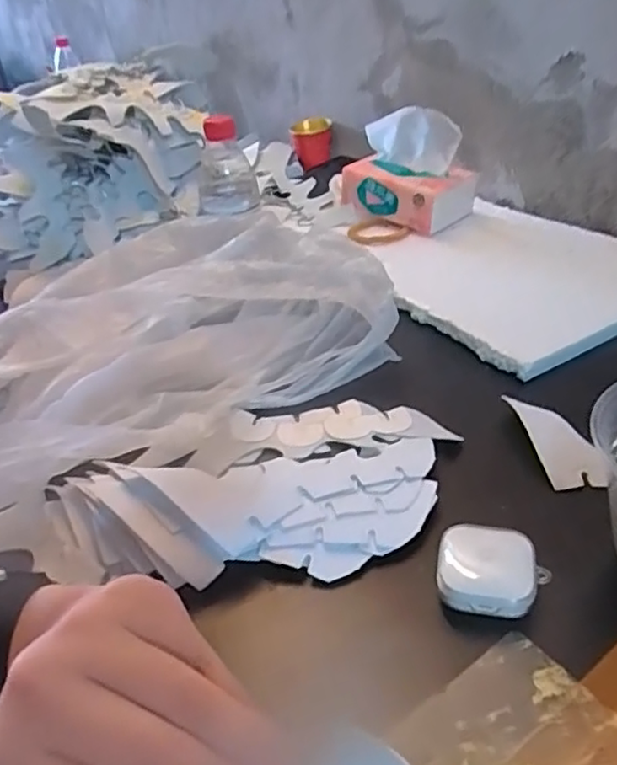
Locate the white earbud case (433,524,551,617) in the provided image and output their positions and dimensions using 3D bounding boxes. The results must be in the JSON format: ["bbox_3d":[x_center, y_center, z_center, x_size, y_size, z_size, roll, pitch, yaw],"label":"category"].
[{"bbox_3d":[0.104,0.108,0.369,0.058,0.023,0.050,3,36,13],"label":"white earbud case"}]

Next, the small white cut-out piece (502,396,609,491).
[{"bbox_3d":[0.179,0.041,0.468,0.037,0.011,0.095,-7,35,-2],"label":"small white cut-out piece"}]

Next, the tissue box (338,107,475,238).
[{"bbox_3d":[0.114,-0.252,0.771,0.140,0.120,0.087,19,42,31],"label":"tissue box"}]

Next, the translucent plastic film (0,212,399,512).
[{"bbox_3d":[-0.153,-0.031,0.539,0.407,0.086,0.261,-27,40,-28],"label":"translucent plastic film"}]

